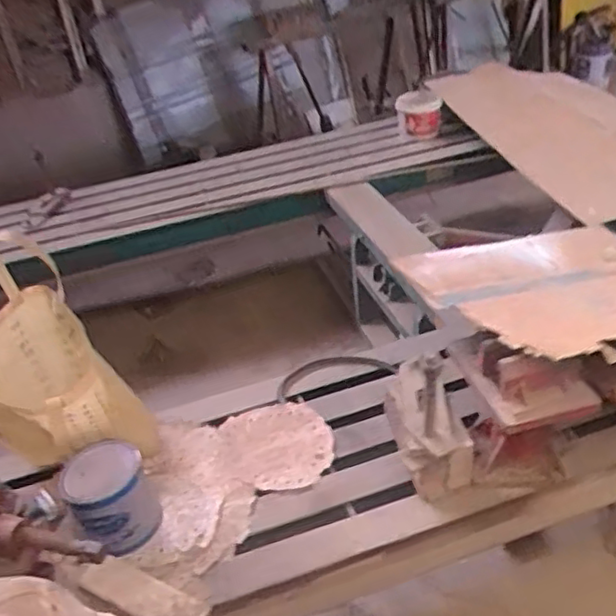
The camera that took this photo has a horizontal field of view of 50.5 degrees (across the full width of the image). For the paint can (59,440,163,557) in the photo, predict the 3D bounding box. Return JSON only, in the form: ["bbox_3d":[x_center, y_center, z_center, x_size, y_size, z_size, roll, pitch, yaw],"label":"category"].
[{"bbox_3d":[-0.376,0.357,1.243,0.142,0.152,0.161,-28,39,-26],"label":"paint can"}]

